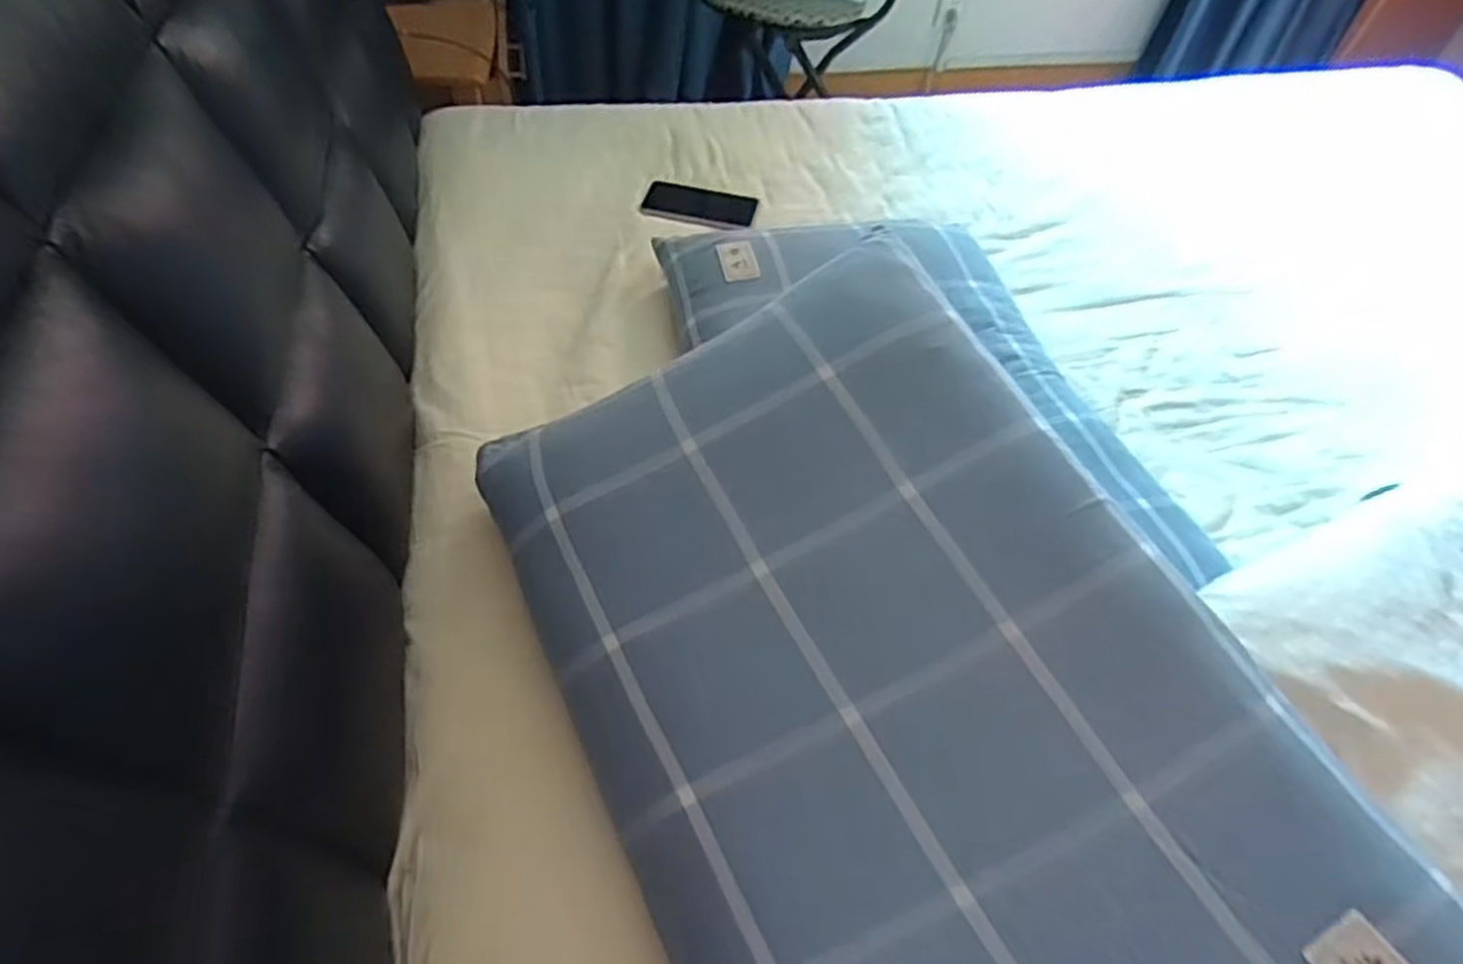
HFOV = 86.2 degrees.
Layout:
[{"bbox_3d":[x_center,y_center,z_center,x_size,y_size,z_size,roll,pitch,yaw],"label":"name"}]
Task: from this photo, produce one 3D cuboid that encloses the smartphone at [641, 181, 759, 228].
[{"bbox_3d":[-0.045,-0.387,1.098,0.155,0.009,0.091,10,51,4],"label":"smartphone"}]

